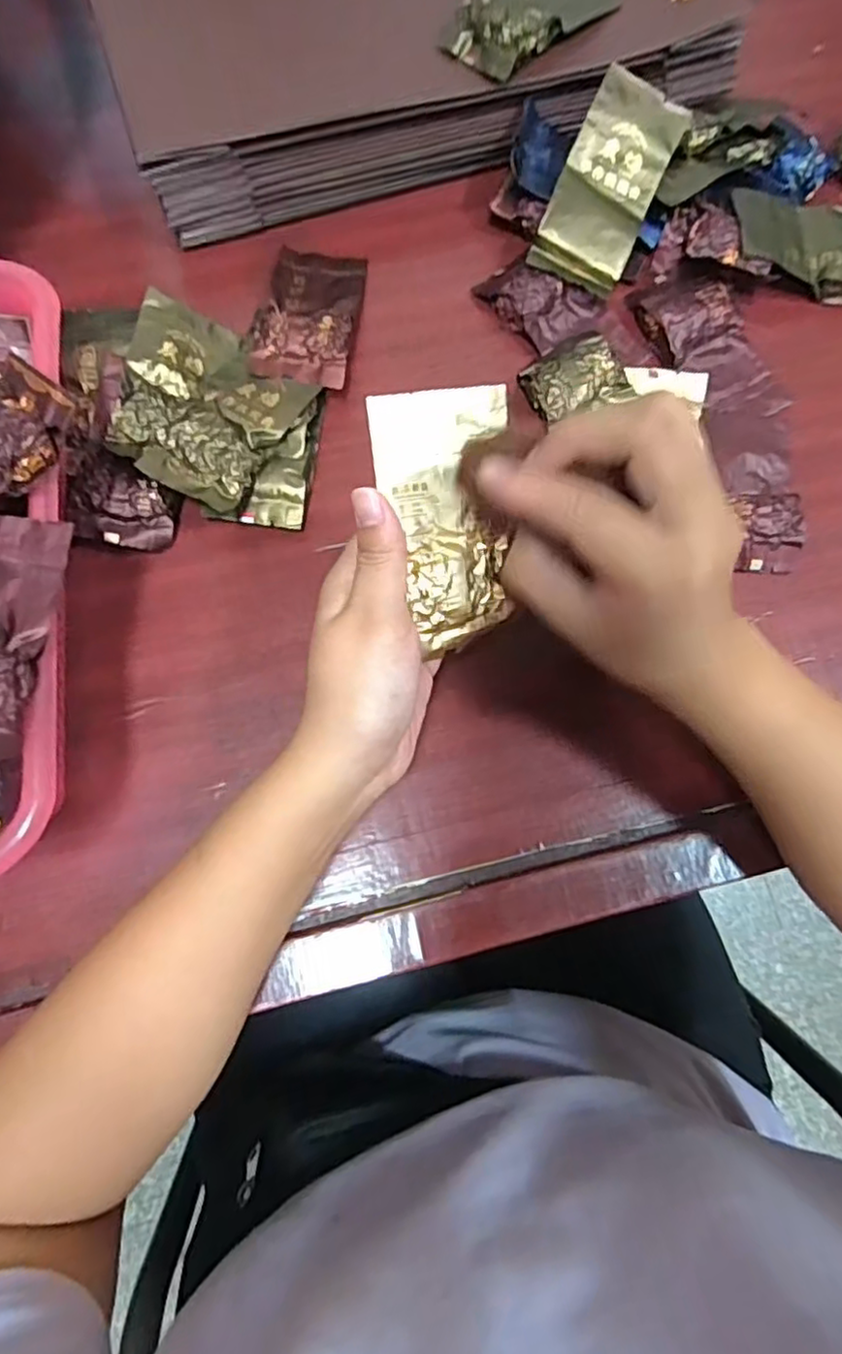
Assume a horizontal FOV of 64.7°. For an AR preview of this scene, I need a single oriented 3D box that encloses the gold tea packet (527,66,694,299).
[{"bbox_3d":[0.114,-0.299,0.407,0.056,0.020,0.113,25,96,5],"label":"gold tea packet"}]

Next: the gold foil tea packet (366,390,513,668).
[{"bbox_3d":[0.014,-0.065,0.285,0.055,0.018,0.109,-13,110,-4],"label":"gold foil tea packet"}]

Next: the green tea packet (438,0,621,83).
[{"bbox_3d":[0.070,-0.407,0.404,0.106,0.014,0.056,-32,80,-8],"label":"green tea packet"}]

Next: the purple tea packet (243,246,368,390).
[{"bbox_3d":[-0.068,-0.226,0.409,0.059,0.019,0.115,4,60,0],"label":"purple tea packet"}]

